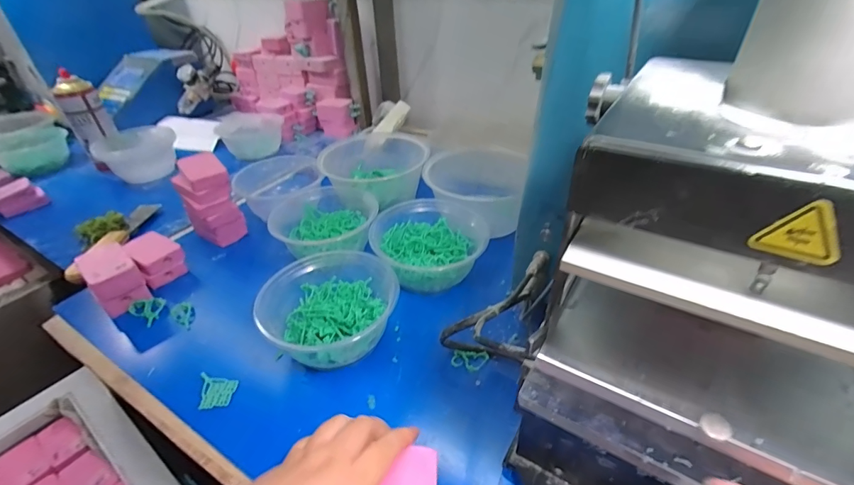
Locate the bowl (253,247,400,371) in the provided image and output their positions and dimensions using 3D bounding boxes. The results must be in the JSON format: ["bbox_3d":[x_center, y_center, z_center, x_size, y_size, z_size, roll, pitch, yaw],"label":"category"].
[{"bbox_3d":[-0.098,0.068,0.413,0.123,0.062,0.127,-2,36,1],"label":"bowl"}]

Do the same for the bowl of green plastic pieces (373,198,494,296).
[{"bbox_3d":[-0.002,0.001,0.485,0.122,0.066,0.111,-2,36,1],"label":"bowl of green plastic pieces"}]

